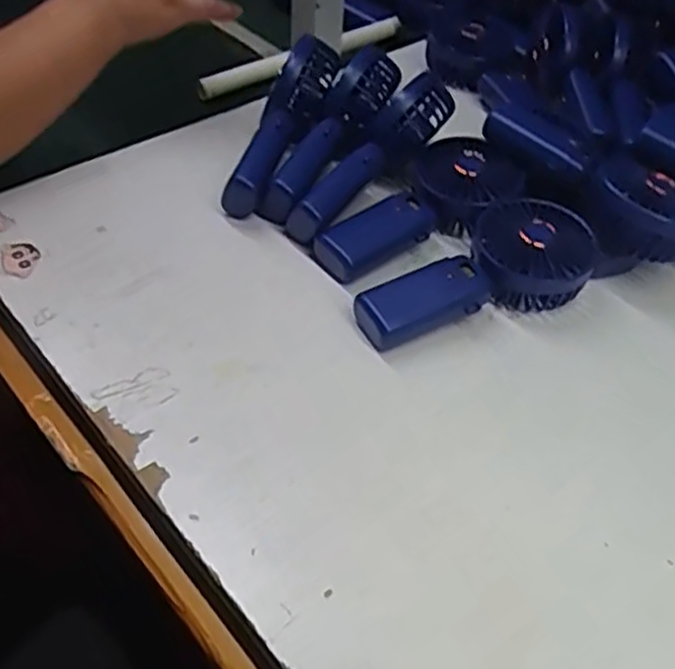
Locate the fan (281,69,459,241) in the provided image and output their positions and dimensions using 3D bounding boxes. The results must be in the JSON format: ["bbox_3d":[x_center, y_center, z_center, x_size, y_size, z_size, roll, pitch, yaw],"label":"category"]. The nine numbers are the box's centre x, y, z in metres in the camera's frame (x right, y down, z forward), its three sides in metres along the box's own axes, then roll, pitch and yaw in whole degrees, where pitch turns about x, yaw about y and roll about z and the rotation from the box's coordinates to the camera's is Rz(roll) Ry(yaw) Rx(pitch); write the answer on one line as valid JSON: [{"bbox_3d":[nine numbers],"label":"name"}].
[{"bbox_3d":[0.029,-0.143,0.562,0.043,0.057,0.176,31,64,21],"label":"fan"}]

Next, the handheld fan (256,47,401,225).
[{"bbox_3d":[-0.004,-0.162,0.577,0.039,0.058,0.178,28,70,19],"label":"handheld fan"}]

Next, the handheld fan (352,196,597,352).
[{"bbox_3d":[0.103,-0.036,0.508,0.183,0.046,0.087,-30,56,-31],"label":"handheld fan"}]

